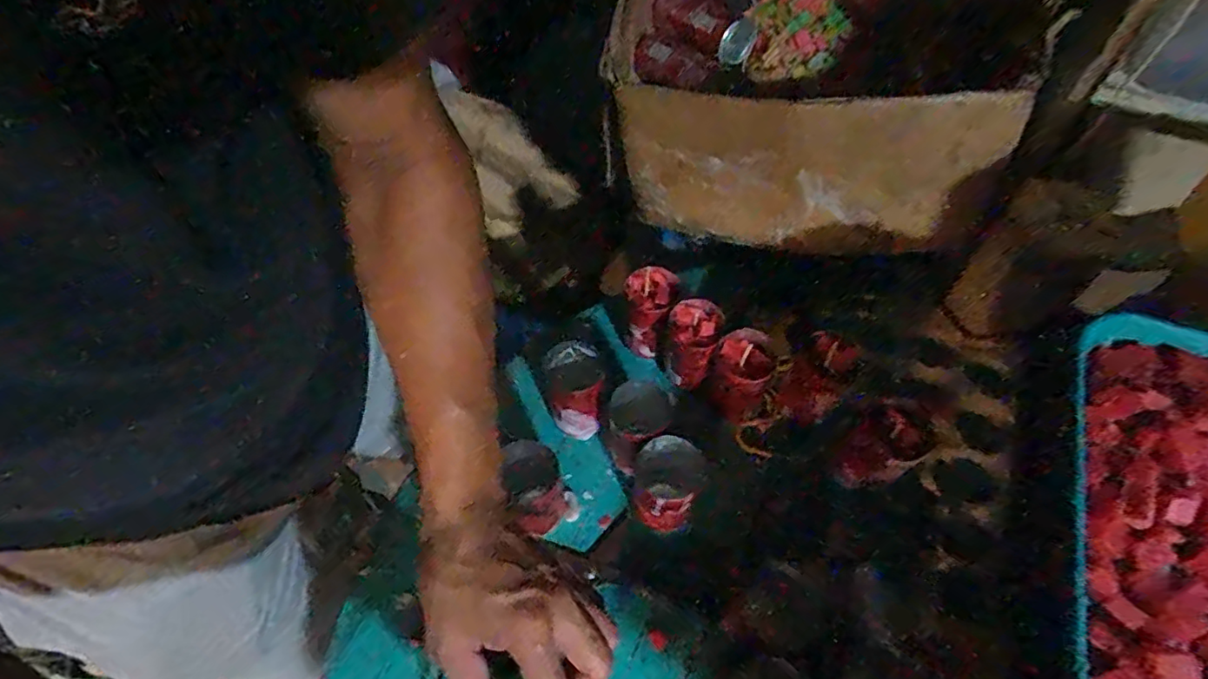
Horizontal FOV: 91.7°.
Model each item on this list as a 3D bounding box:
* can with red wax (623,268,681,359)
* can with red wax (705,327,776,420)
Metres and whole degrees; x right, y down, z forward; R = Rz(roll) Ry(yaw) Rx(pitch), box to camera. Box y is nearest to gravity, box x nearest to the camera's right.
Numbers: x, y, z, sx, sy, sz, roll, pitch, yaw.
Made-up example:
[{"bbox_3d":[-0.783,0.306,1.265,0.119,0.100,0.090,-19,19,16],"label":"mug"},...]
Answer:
[{"bbox_3d":[0.043,-0.021,0.583,0.050,0.089,0.056,8,58,6],"label":"can with red wax"},{"bbox_3d":[0.123,0.032,0.532,0.053,0.070,0.053,30,63,18],"label":"can with red wax"}]

